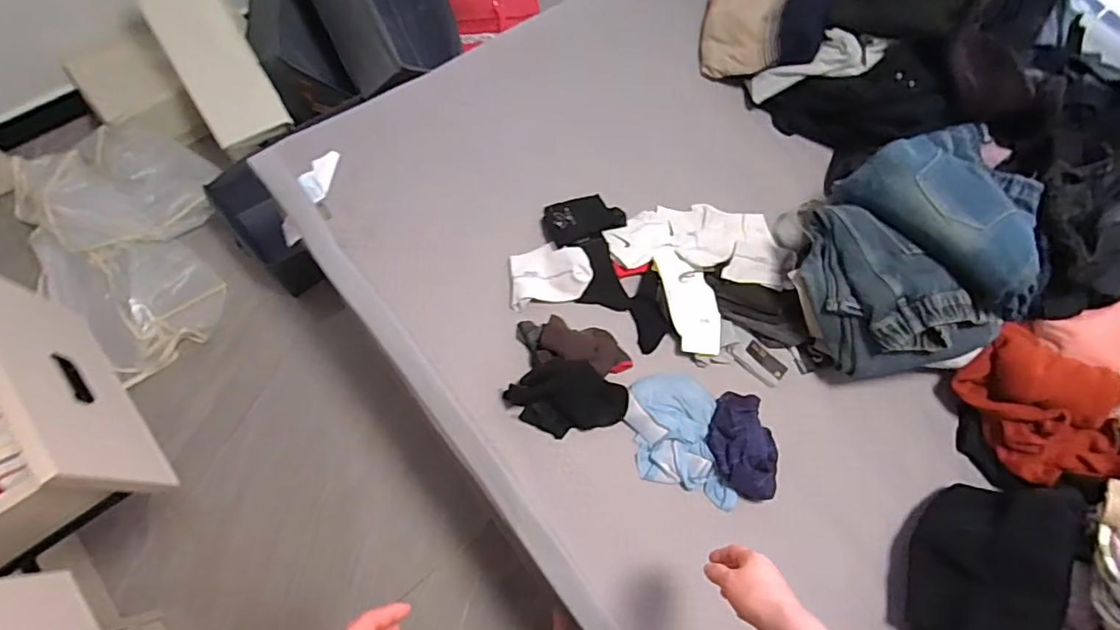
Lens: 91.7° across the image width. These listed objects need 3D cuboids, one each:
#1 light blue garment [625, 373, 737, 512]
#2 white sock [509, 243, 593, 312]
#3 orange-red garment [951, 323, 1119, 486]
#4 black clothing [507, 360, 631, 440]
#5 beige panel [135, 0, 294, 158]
[{"bbox_3d":[0.191,0.201,0.882,0.148,0.023,0.212,-3,68,-5],"label":"light blue garment"},{"bbox_3d":[-0.019,-0.073,0.946,0.141,0.032,0.112,-9,68,-7],"label":"white sock"},{"bbox_3d":[0.776,0.150,0.876,0.180,0.126,0.233,8,67,0],"label":"orange-red garment"},{"bbox_3d":[0.014,0.131,0.873,0.184,0.046,0.111,-14,69,-9],"label":"black clothing"},{"bbox_3d":[-0.786,-0.586,1.226,0.169,0.046,0.411,-28,104,-14],"label":"beige panel"}]

